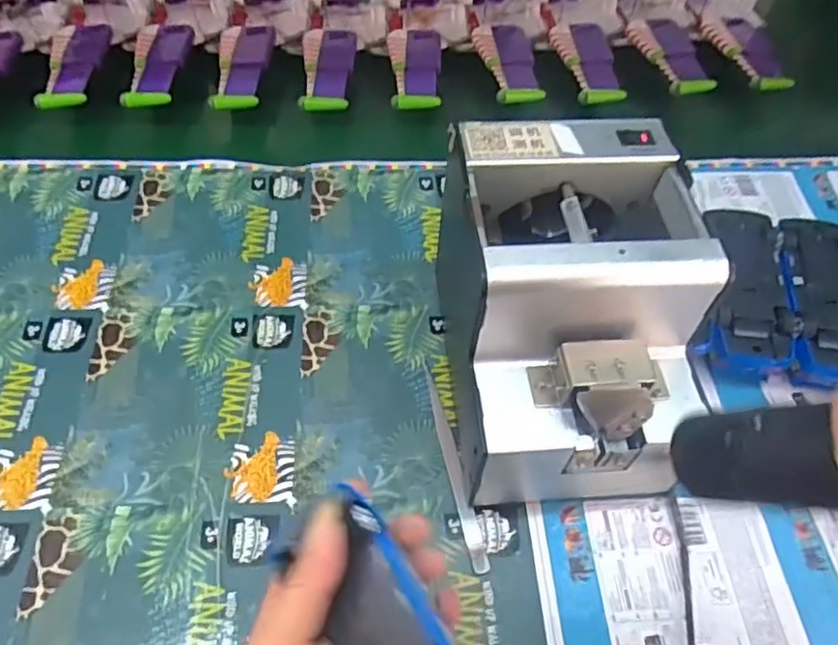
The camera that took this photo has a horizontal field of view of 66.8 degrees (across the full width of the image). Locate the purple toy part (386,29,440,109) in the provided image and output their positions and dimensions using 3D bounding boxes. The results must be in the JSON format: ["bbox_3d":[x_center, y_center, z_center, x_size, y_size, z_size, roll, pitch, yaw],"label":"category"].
[{"bbox_3d":[-0.004,-0.242,0.602,0.050,0.013,0.117,1,53,-3],"label":"purple toy part"}]

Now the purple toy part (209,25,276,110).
[{"bbox_3d":[-0.162,-0.241,0.590,0.048,0.013,0.122,-1,53,-4],"label":"purple toy part"}]

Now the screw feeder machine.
[{"bbox_3d":[0.085,-0.005,0.374,0.122,0.143,0.173,-4,55,-6],"label":"screw feeder machine"}]

